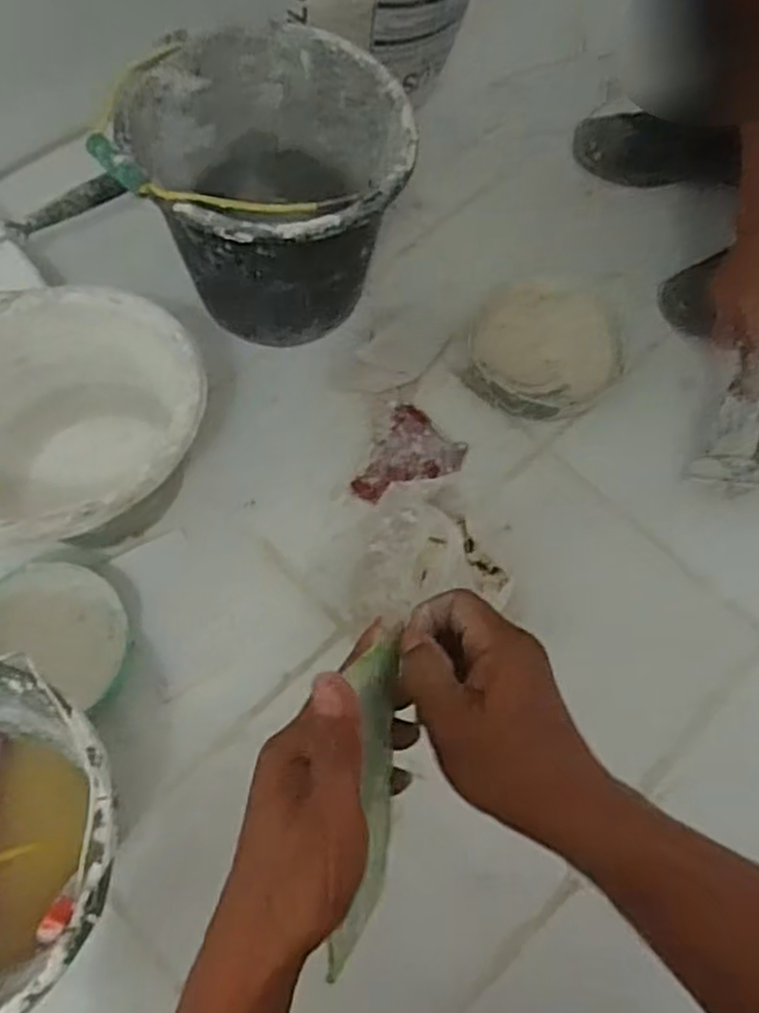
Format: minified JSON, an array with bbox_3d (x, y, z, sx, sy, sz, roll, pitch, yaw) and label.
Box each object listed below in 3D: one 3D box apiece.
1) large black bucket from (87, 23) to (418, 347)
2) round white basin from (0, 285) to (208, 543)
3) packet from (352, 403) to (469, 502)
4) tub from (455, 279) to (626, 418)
[{"bbox_3d":[-0.112,-0.328,0.805,0.266,0.231,0.266,1,66,-3],"label":"large black bucket"},{"bbox_3d":[-0.284,-0.050,0.743,0.238,0.185,0.253,1,66,-3],"label":"round white basin"},{"bbox_3d":[0.027,-0.050,0.847,0.088,0.027,0.128,41,70,14],"label":"packet"},{"bbox_3d":[0.189,-0.182,0.888,0.168,0.064,0.160,1,66,-3],"label":"tub"}]

